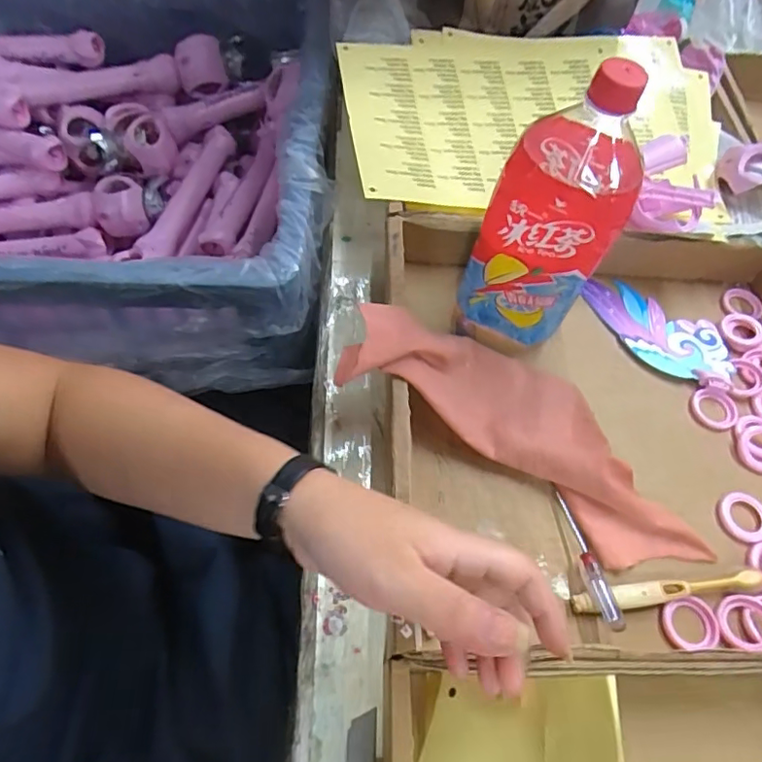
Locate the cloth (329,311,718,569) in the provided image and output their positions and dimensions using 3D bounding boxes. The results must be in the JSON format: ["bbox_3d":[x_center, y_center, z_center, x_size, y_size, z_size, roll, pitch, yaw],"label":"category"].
[{"bbox_3d":[0.109,0.033,0.417,0.282,0.045,0.110,35,62,0],"label":"cloth"}]

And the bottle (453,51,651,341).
[{"bbox_3d":[0.124,-0.121,0.412,0.092,0.214,0.084,22,60,10],"label":"bottle"}]

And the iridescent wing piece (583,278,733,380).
[{"bbox_3d":[0.246,-0.046,0.503,0.135,0.009,0.076,28,61,13],"label":"iridescent wing piece"}]

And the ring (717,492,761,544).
[{"bbox_3d":[0.273,0.101,0.417,0.037,0.004,0.038,2,59,-3],"label":"ring"}]

